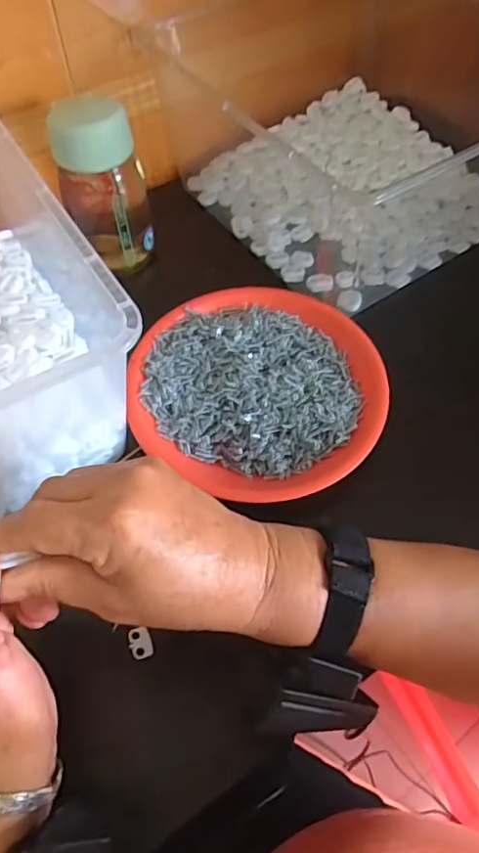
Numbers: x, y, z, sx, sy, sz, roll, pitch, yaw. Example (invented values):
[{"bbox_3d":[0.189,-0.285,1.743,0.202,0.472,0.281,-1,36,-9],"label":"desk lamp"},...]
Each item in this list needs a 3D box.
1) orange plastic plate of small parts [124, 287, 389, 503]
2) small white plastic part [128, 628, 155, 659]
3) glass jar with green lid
[{"bbox_3d":[0.015,-0.031,0.430,0.190,0.025,0.183,0,58,0],"label":"orange plastic plate of small parts"},{"bbox_3d":[-0.061,0.135,0.341,0.014,0.004,0.018,-10,59,-6],"label":"small white plastic part"},{"bbox_3d":[-0.115,-0.200,0.475,0.069,0.141,0.061,-12,59,-7],"label":"glass jar with green lid"}]

